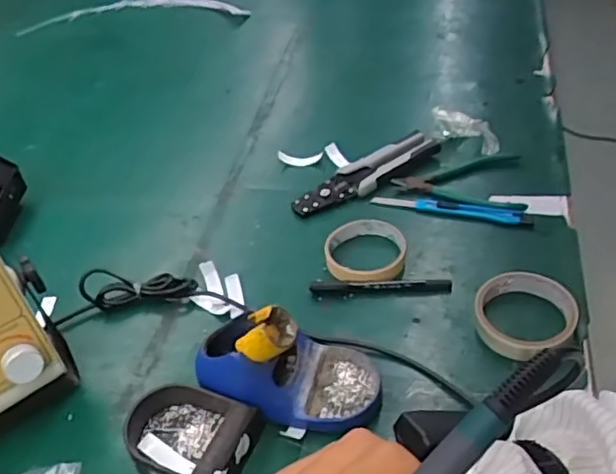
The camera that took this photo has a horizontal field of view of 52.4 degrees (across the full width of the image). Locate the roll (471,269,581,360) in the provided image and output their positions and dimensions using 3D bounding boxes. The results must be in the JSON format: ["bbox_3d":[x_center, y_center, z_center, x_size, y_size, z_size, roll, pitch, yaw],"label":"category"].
[{"bbox_3d":[0.196,0.070,0.569,0.086,0.027,0.089,-4,43,3],"label":"roll"}]

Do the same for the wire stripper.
[{"bbox_3d":[0.071,-0.076,0.750,0.200,0.030,0.054,-25,46,-19],"label":"wire stripper"}]

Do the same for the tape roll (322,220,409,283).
[{"bbox_3d":[0.060,0.015,0.655,0.082,0.015,0.089,-4,43,3],"label":"tape roll"}]

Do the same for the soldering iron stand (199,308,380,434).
[{"bbox_3d":[-0.014,0.105,0.523,0.153,0.088,0.086,5,44,12],"label":"soldering iron stand"}]

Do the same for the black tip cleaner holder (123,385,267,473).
[{"bbox_3d":[-0.097,0.162,0.506,0.101,0.041,0.077,13,46,20],"label":"black tip cleaner holder"}]

